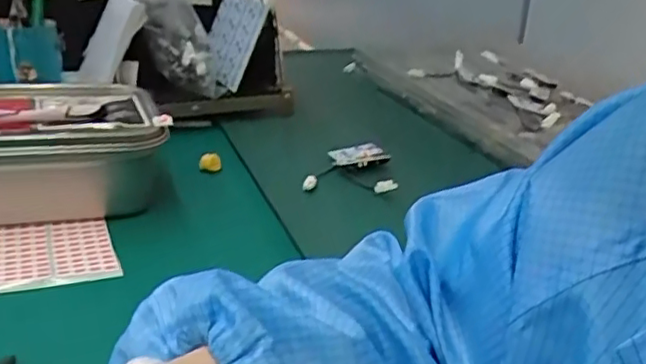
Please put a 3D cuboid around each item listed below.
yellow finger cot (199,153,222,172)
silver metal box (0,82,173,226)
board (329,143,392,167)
[{"bbox_3d":[-0.127,-0.024,0.722,0.024,0.018,0.020,1,23,-8],"label":"yellow finger cot"},{"bbox_3d":[-0.275,-0.028,0.604,0.231,0.096,0.154,-7,26,-22],"label":"silver metal box"},{"bbox_3d":[0.040,-0.031,0.724,0.066,0.011,0.042,-10,28,-28],"label":"board"}]

